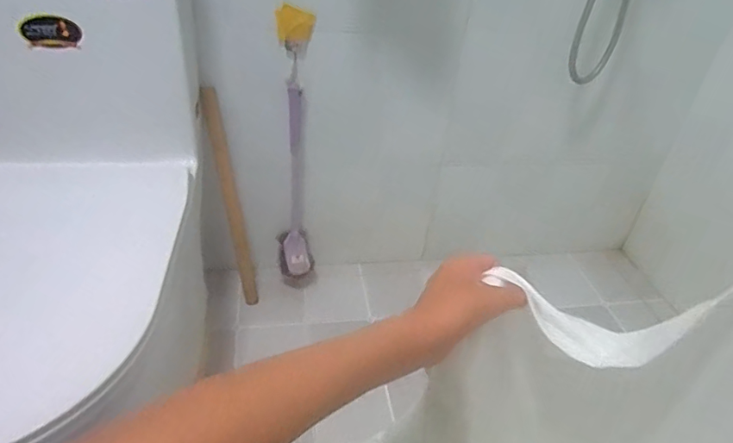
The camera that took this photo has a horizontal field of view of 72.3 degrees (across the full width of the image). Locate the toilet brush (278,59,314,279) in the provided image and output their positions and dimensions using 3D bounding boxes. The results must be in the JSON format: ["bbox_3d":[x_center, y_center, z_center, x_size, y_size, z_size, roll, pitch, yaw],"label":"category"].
[{"bbox_3d":[-0.153,-0.075,1.076,0.074,0.501,0.077,-1,36,-8],"label":"toilet brush"}]

